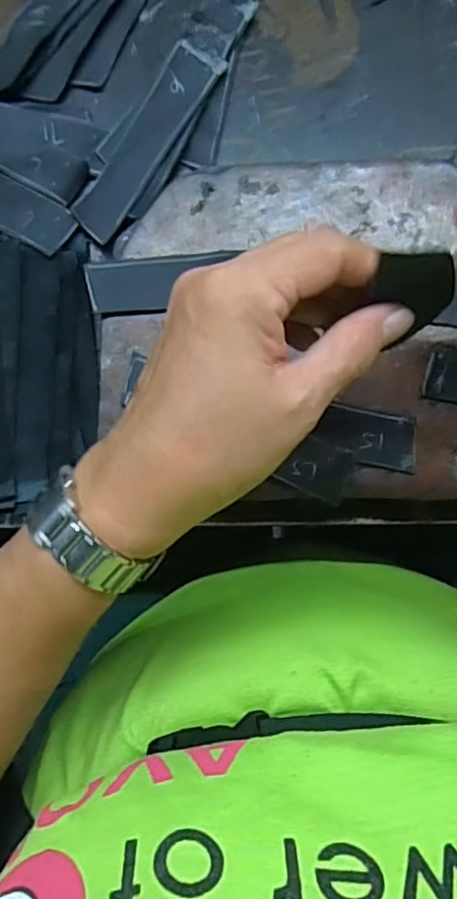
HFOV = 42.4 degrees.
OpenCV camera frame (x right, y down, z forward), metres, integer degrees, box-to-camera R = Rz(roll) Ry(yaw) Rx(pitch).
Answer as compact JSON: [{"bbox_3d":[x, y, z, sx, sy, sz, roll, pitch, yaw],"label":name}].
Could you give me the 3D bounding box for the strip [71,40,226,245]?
[{"bbox_3d":[-0.044,-0.166,0.319,0.029,0.007,0.117,30,87,1],"label":"strip"}]

